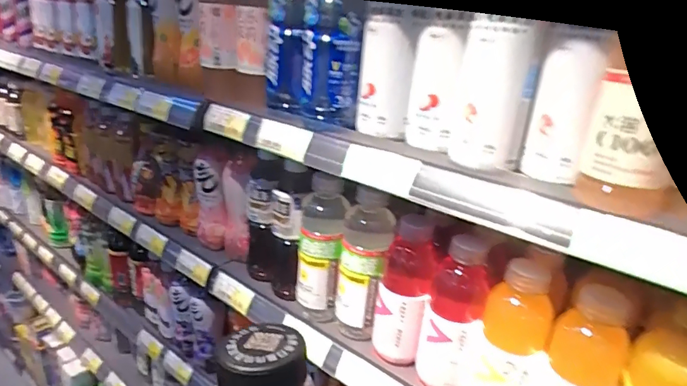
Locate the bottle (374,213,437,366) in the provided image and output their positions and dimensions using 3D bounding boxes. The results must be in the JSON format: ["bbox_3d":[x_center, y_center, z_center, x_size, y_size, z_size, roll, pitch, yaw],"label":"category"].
[{"bbox_3d":[0.074,0.127,0.565,0.068,0.184,0.058,7,23,10],"label":"bottle"}]

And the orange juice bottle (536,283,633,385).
[{"bbox_3d":[0.228,0.178,0.452,0.074,0.185,0.063,20,28,35],"label":"orange juice bottle"}]

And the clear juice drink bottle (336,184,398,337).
[{"bbox_3d":[0.026,0.096,0.606,0.071,0.203,0.061,5,23,6],"label":"clear juice drink bottle"}]

